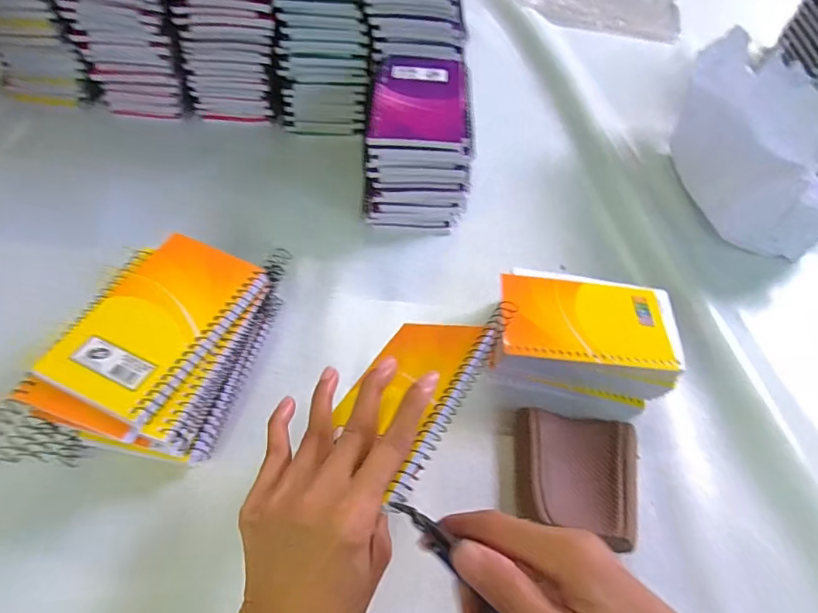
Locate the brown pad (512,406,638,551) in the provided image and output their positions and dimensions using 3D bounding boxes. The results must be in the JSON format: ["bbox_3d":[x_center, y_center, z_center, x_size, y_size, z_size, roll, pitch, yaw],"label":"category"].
[{"bbox_3d":[0.122,0.123,0.359,0.088,0.022,0.087,9,54,3],"label":"brown pad"}]

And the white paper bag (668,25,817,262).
[{"bbox_3d":[0.417,-0.163,0.508,0.209,0.138,0.213,2,54,-3],"label":"white paper bag"}]

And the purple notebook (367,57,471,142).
[{"bbox_3d":[0.013,-0.200,0.465,0.088,0.013,0.140,5,54,0],"label":"purple notebook"}]

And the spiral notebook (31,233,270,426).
[{"bbox_3d":[-0.166,0.008,0.333,0.084,0.008,0.131,23,56,12],"label":"spiral notebook"}]

